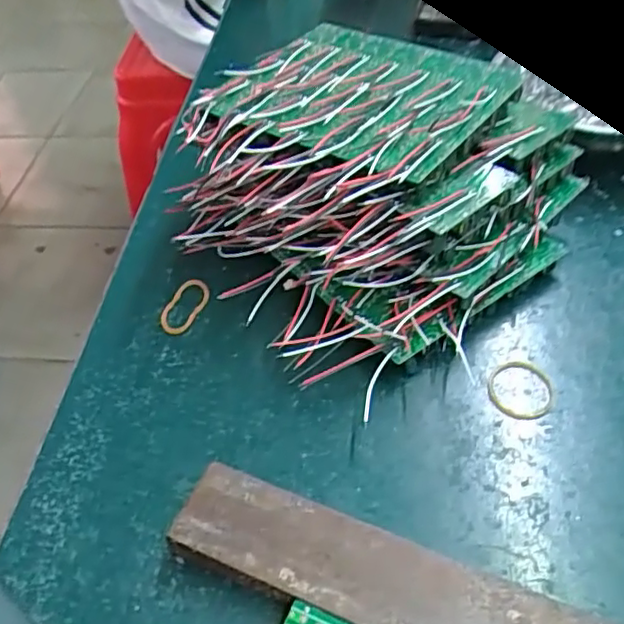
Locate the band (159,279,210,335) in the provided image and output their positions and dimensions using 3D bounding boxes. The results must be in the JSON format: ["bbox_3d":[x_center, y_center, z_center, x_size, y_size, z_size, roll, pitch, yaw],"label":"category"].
[{"bbox_3d":[-0.067,-0.003,0.341,0.020,0.004,0.036,19,61,17],"label":"band"}]

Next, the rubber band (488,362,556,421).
[{"bbox_3d":[0.094,0.034,0.290,0.030,0.004,0.031,-1,46,1],"label":"rubber band"}]

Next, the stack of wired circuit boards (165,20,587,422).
[{"bbox_3d":[0.031,-0.069,0.341,0.169,0.084,0.176,-34,53,-27],"label":"stack of wired circuit boards"}]

